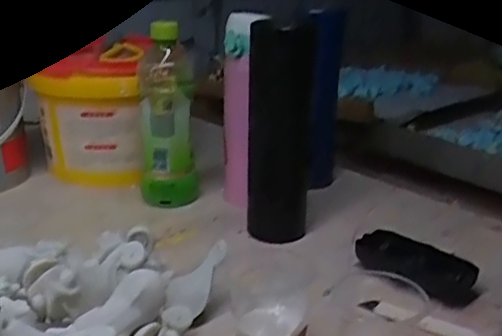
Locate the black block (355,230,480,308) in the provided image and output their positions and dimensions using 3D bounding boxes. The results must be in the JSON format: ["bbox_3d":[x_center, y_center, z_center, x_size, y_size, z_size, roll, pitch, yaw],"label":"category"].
[{"bbox_3d":[0.151,0.090,0.573,0.112,0.025,0.053,15,25,34],"label":"black block"}]

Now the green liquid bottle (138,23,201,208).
[{"bbox_3d":[-0.099,-0.059,0.715,0.062,0.212,0.062,-4,21,-12],"label":"green liquid bottle"}]

